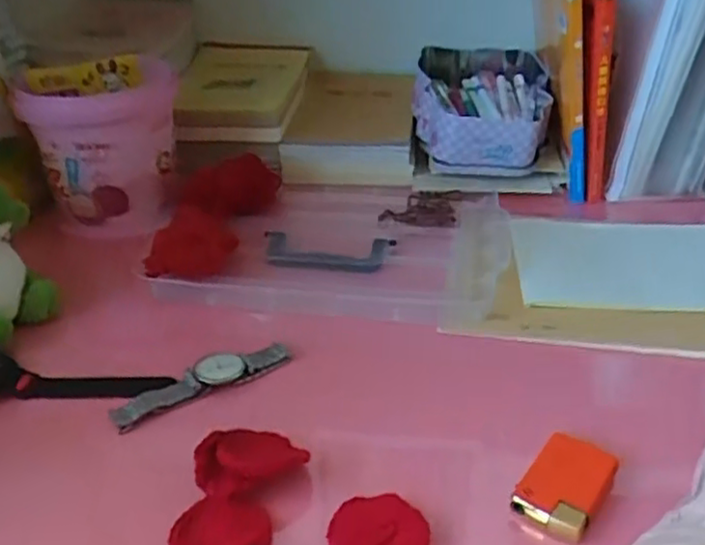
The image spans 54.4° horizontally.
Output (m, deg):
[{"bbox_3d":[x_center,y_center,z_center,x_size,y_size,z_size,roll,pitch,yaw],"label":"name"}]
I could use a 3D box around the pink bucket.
[{"bbox_3d":[-0.227,-0.119,0.637,0.126,0.122,0.121,-4,32,-3],"label":"pink bucket"}]

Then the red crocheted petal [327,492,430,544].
[{"bbox_3d":[0.013,0.130,0.341,0.049,0.008,0.046,-1,32,1],"label":"red crocheted petal"}]

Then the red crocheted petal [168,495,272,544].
[{"bbox_3d":[-0.066,0.129,0.344,0.048,0.011,0.037,-16,34,-21],"label":"red crocheted petal"}]

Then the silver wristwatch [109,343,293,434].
[{"bbox_3d":[-0.097,0.071,0.442,0.115,0.020,0.025,-19,36,-26],"label":"silver wristwatch"}]

